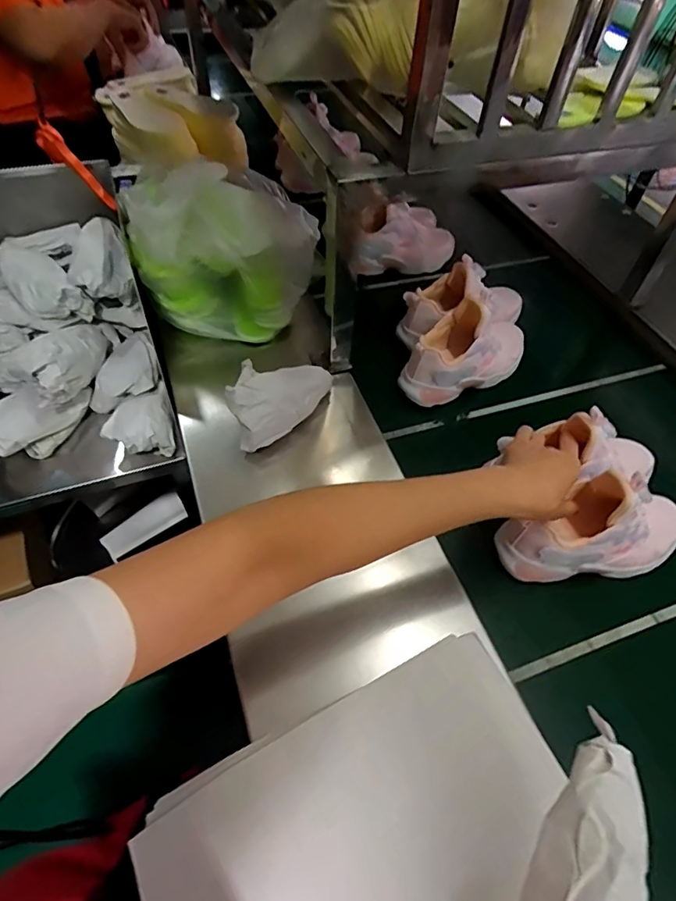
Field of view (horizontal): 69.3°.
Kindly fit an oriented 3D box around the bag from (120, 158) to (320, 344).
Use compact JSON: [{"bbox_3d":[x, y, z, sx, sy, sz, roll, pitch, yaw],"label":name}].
[{"bbox_3d":[-0.153,-0.279,0.696,0.237,0.170,0.172,3,54,-2],"label":"bag"}]

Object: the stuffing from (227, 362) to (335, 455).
[{"bbox_3d":[-0.064,-0.068,0.595,0.157,0.074,0.055,-34,63,-25],"label":"stuffing"}]

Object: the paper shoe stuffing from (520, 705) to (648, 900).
[{"bbox_3d":[0.123,0.215,0.243,0.047,0.032,0.156,25,57,14],"label":"paper shoe stuffing"}]

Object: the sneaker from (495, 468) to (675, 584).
[{"bbox_3d":[0.285,0.076,0.511,0.210,0.116,0.081,-9,55,-11],"label":"sneaker"}]

